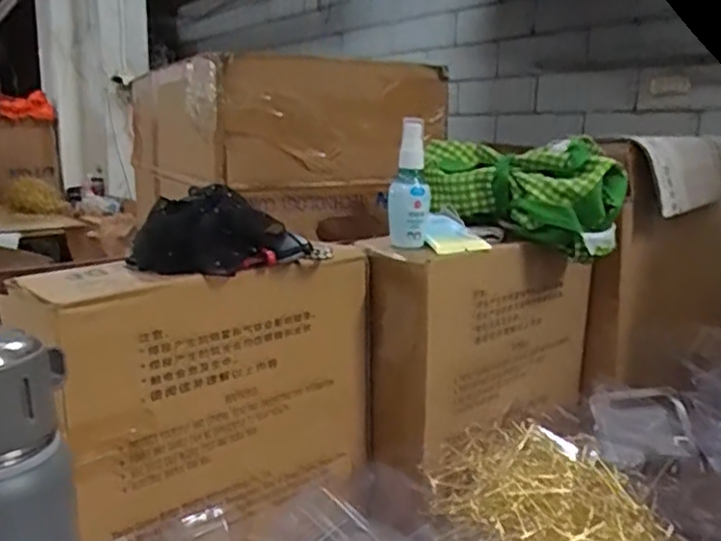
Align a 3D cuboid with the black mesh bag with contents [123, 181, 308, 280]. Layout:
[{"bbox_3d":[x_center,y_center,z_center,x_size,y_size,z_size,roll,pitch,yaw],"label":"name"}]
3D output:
[{"bbox_3d":[-0.111,-0.031,0.527,0.140,0.059,0.071,-3,12,-17],"label":"black mesh bag with contents"}]

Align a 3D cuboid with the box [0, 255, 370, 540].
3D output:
[{"bbox_3d":[-0.136,0.093,0.571,0.290,0.202,0.112,-10,16,-42],"label":"box"}]

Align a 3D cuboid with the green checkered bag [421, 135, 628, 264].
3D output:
[{"bbox_3d":[0.161,-0.079,0.686,0.207,0.099,0.074,11,16,41],"label":"green checkered bag"}]

